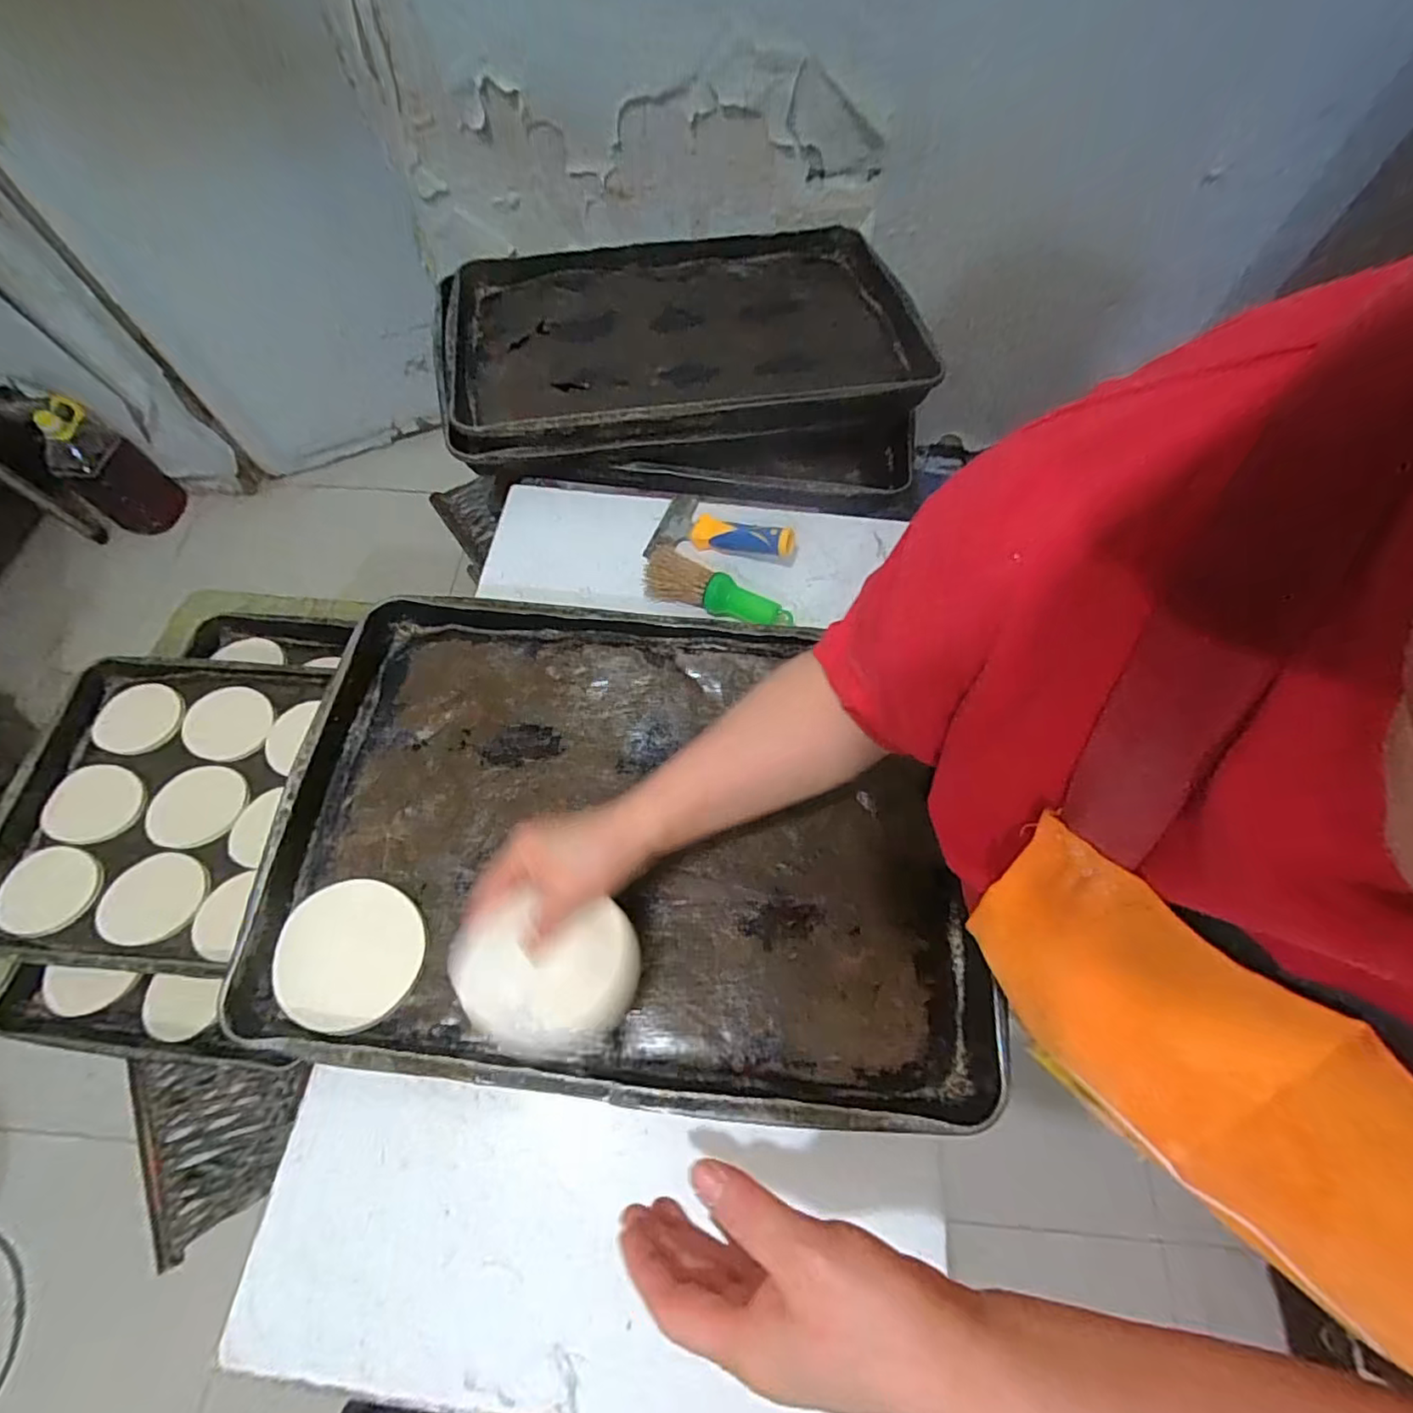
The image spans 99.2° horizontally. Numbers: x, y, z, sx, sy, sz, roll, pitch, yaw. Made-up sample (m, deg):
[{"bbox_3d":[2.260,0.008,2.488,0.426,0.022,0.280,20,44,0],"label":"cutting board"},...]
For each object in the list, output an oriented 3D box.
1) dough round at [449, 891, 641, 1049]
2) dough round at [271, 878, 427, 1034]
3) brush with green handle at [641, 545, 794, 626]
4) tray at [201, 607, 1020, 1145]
[{"bbox_3d":[-0.114,0.194,0.443,0.124,0.027,0.126,-2,100,-15],"label":"dough round"},{"bbox_3d":[-0.287,0.198,0.485,0.109,0.010,0.108,0,66,0],"label":"dough round"},{"bbox_3d":[0.013,-0.121,0.627,0.156,0.035,0.047,18,67,7],"label":"brush with green handle"},{"bbox_3d":[-0.064,0.104,0.524,0.569,0.049,0.394,3,66,1],"label":"tray"}]

